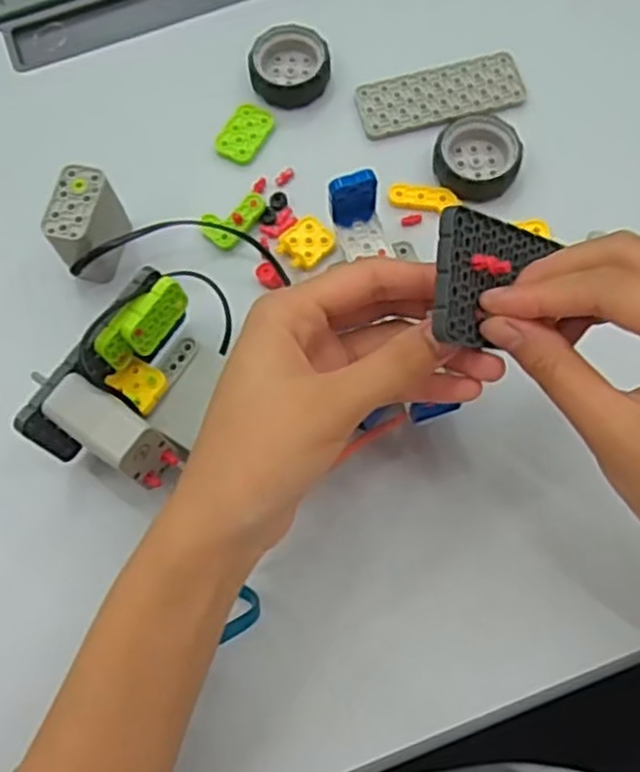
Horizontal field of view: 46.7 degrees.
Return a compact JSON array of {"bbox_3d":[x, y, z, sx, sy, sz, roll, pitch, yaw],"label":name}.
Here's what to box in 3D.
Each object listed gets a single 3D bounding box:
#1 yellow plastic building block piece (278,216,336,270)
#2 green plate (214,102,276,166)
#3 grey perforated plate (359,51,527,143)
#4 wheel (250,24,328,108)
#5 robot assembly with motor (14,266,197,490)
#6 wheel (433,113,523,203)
[{"bbox_3d":[-0.008,-0.082,0.425,0.031,0.004,0.027,-42,76,-12],"label":"yellow plastic building block piece"},{"bbox_3d":[-0.045,-0.154,0.450,0.026,0.004,0.038,26,74,9],"label":"green plate"},{"bbox_3d":[0.074,-0.179,0.456,0.099,0.008,0.040,-12,72,-3],"label":"grey perforated plate"},{"bbox_3d":[-0.018,-0.197,0.457,0.049,0.018,0.048,0,72,1],"label":"wheel"},{"bbox_3d":[-0.088,-0.002,0.371,0.074,0.066,0.095,19,73,7],"label":"robot assembly with motor"},{"bbox_3d":[0.091,-0.133,0.431,0.048,0.016,0.050,0,72,1],"label":"wheel"}]

